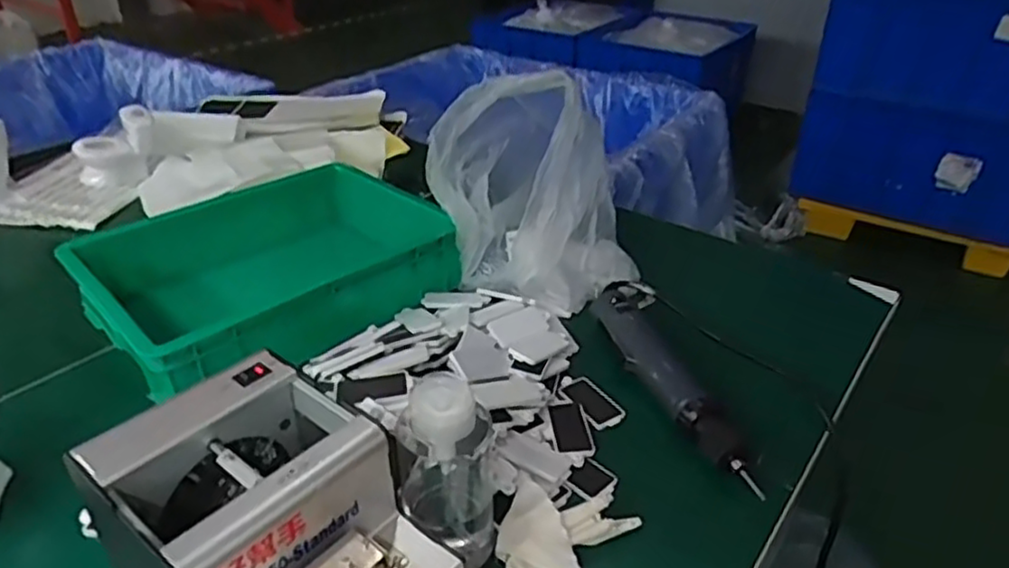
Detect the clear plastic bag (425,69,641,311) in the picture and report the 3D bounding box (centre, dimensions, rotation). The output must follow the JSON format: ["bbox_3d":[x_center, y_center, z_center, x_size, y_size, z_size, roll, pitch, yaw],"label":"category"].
[{"bbox_3d":[0.034,-0.111,0.740,0.222,0.197,0.155,10,33,15],"label":"clear plastic bag"}]

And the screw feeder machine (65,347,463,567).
[{"bbox_3d":[-0.126,0.157,0.405,0.171,0.145,0.125,25,40,33],"label":"screw feeder machine"}]

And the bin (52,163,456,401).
[{"bbox_3d":[-0.244,-0.014,0.738,0.338,0.087,0.263,-28,42,-37],"label":"bin"}]

